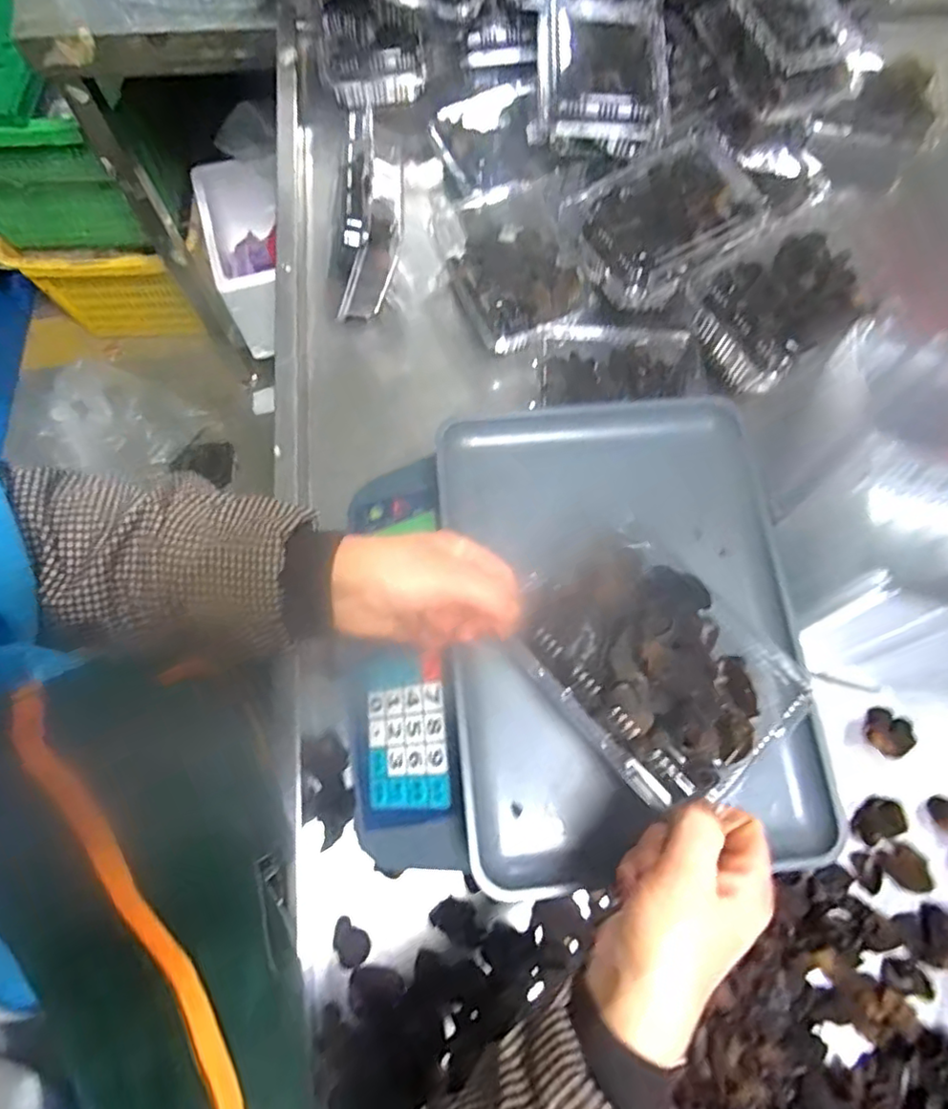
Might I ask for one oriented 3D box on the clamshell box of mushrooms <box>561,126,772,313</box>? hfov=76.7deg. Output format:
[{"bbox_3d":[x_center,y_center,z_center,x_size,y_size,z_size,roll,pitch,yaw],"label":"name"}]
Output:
[{"bbox_3d":[0.187,-0.322,0.589,0.167,0.056,0.134,-30,76,-10],"label":"clamshell box of mushrooms"}]

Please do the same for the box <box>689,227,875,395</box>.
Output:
[{"bbox_3d":[0.292,-0.229,0.550,0.156,0.058,0.129,-22,75,-8],"label":"box"}]

